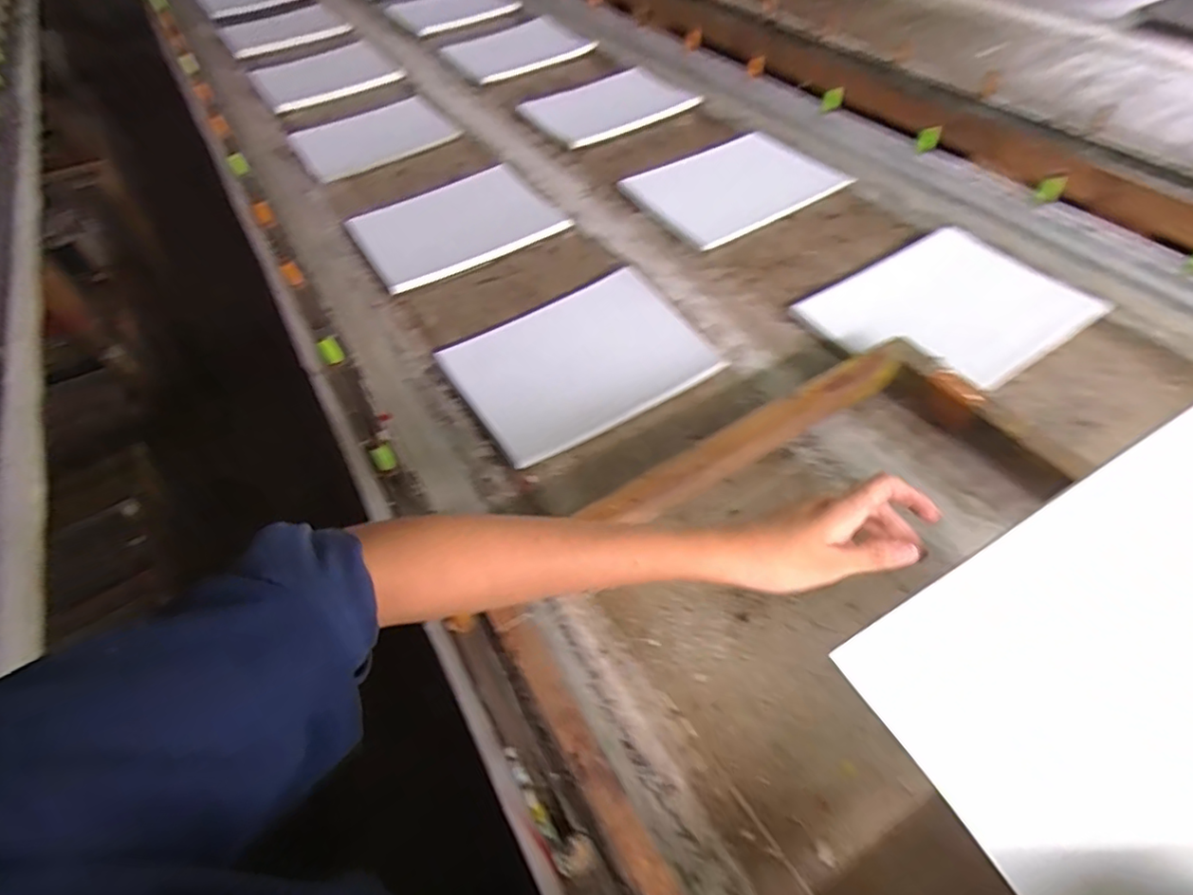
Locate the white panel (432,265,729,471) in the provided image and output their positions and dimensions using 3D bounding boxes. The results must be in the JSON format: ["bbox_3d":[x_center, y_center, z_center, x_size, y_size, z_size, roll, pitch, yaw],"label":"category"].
[{"bbox_3d":[-0.016,-0.105,0.709,0.281,0.016,0.228,-30,55,-17],"label":"white panel"}]

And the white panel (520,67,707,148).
[{"bbox_3d":[0.021,-0.640,1.123,0.284,0.023,0.197,-28,54,-16],"label":"white panel"}]

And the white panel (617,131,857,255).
[{"bbox_3d":[0.216,-0.405,0.927,0.287,0.017,0.218,-28,54,-16],"label":"white panel"}]

